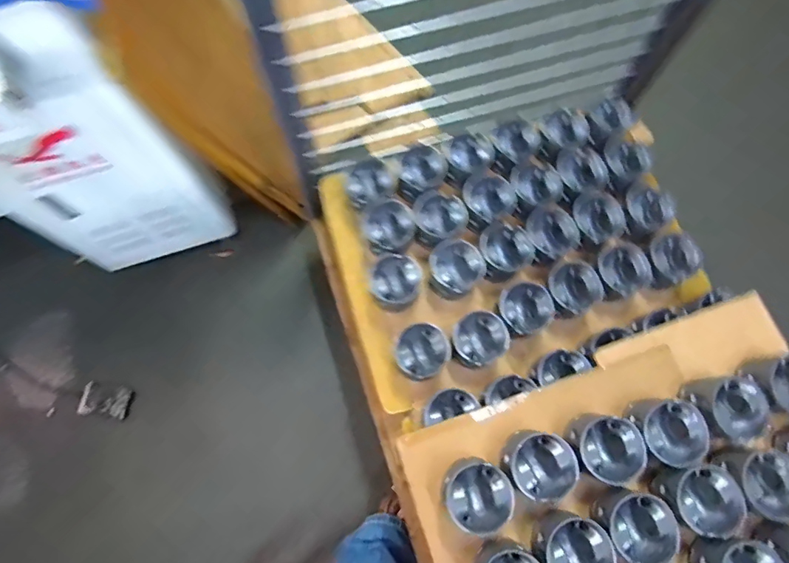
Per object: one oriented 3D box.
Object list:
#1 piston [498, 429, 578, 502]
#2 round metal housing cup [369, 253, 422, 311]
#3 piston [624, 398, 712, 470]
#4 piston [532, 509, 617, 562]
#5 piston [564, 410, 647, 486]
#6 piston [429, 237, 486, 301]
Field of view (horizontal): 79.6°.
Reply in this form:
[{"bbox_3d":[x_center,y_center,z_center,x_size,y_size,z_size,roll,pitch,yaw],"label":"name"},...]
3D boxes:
[{"bbox_3d":[0.205,0.256,0.666,0.091,0.057,0.090,0,72,0],"label":"piston"},{"bbox_3d":[0.004,0.006,0.846,0.094,0.065,0.093,0,72,0],"label":"round metal housing cup"},{"bbox_3d":[0.391,0.213,0.682,0.101,0.055,0.095,27,74,8],"label":"piston"},{"bbox_3d":[0.243,0.367,0.648,0.088,0.069,0.090,0,72,0],"label":"piston"},{"bbox_3d":[0.303,0.236,0.675,0.092,0.050,0.085,34,76,10],"label":"piston"},{"bbox_3d":[0.107,-0.021,0.848,0.090,0.058,0.092,0,72,0],"label":"piston"}]

